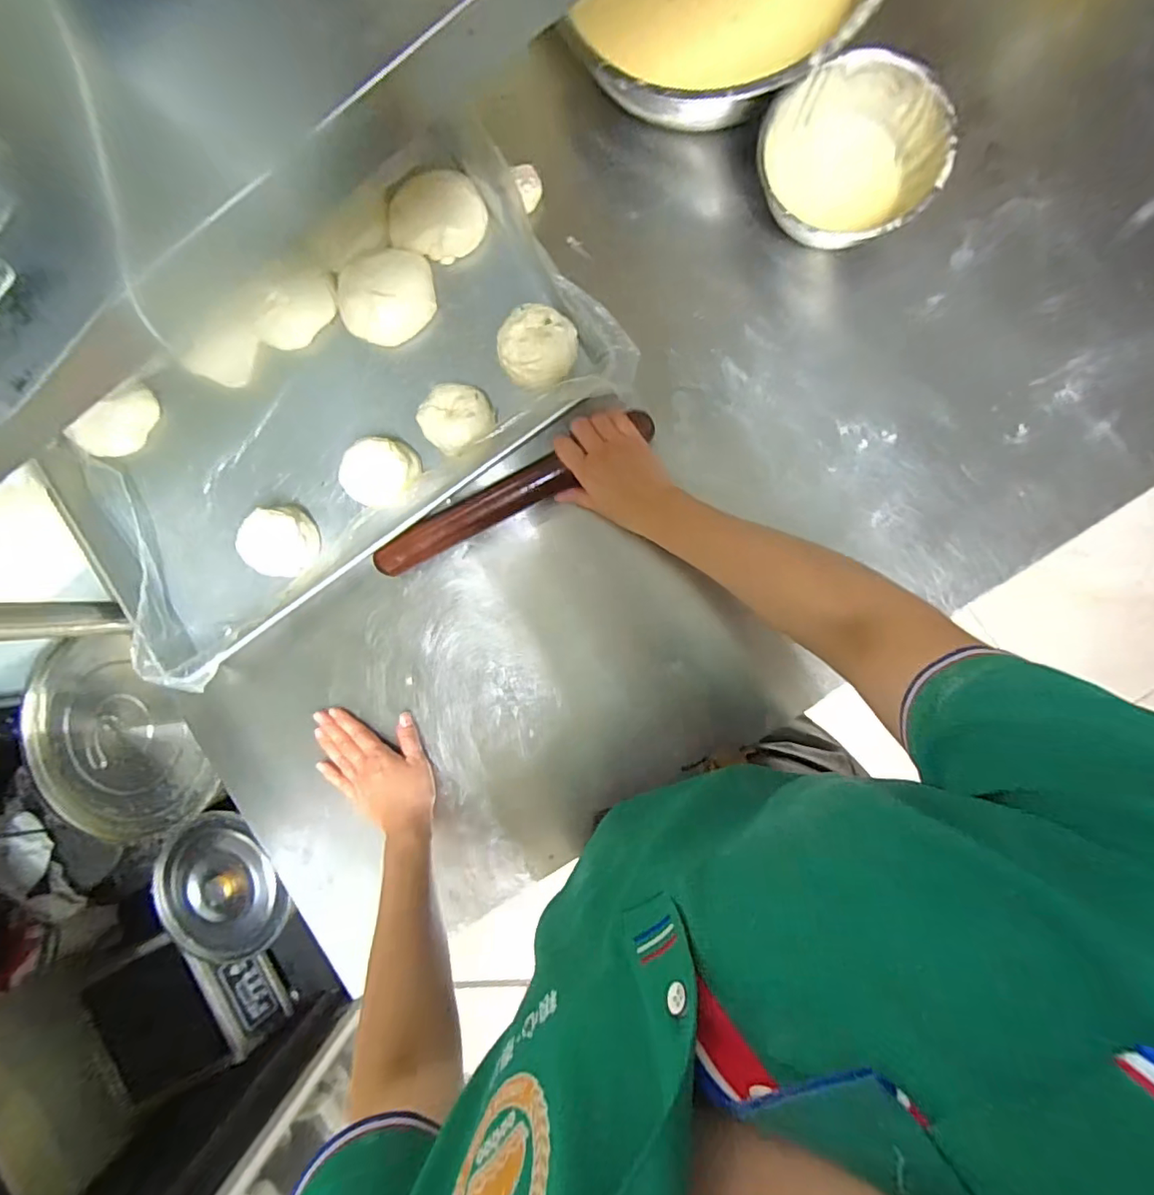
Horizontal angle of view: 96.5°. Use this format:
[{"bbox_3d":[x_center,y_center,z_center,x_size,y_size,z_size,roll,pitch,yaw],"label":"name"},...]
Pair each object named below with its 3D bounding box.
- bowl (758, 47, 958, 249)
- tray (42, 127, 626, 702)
[{"bbox_3d":[0.255,-0.413,0.496,0.161,0.075,0.156,0,89,6],"label":"bowl"},{"bbox_3d":[-0.281,-0.195,0.559,0.595,0.059,0.318,-33,86,5],"label":"tray"}]

